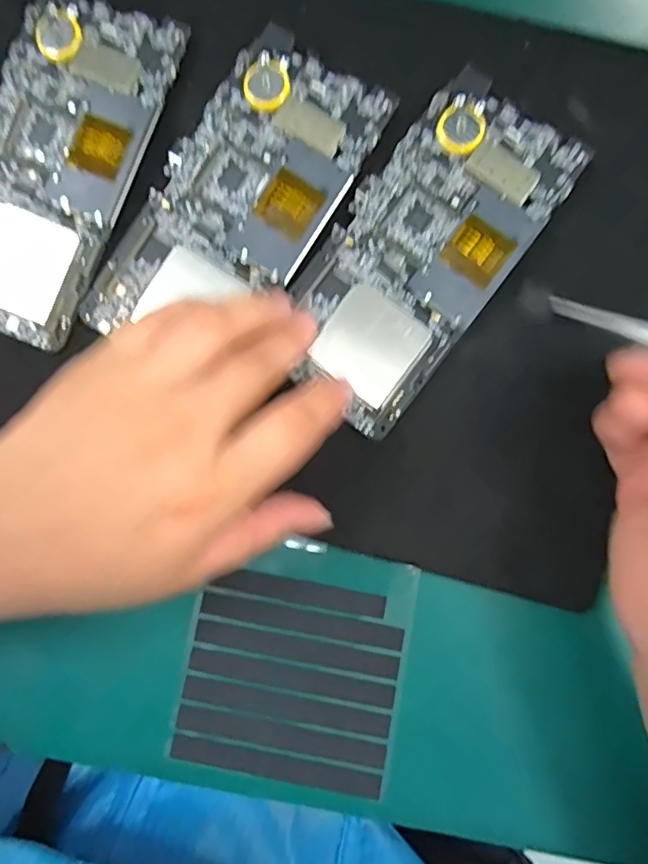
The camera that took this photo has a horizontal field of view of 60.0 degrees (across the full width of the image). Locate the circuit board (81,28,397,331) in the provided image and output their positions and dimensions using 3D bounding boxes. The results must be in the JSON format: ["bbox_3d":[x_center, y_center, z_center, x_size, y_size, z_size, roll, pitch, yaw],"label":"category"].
[{"bbox_3d":[-0.038,-0.100,0.249,0.072,0.005,0.149,32,91,2],"label":"circuit board"}]

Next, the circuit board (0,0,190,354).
[{"bbox_3d":[-0.122,-0.119,0.252,0.073,0.006,0.152,23,91,1],"label":"circuit board"}]

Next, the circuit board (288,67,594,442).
[{"bbox_3d":[0.042,-0.079,0.246,0.072,0.005,0.149,37,92,4],"label":"circuit board"}]

